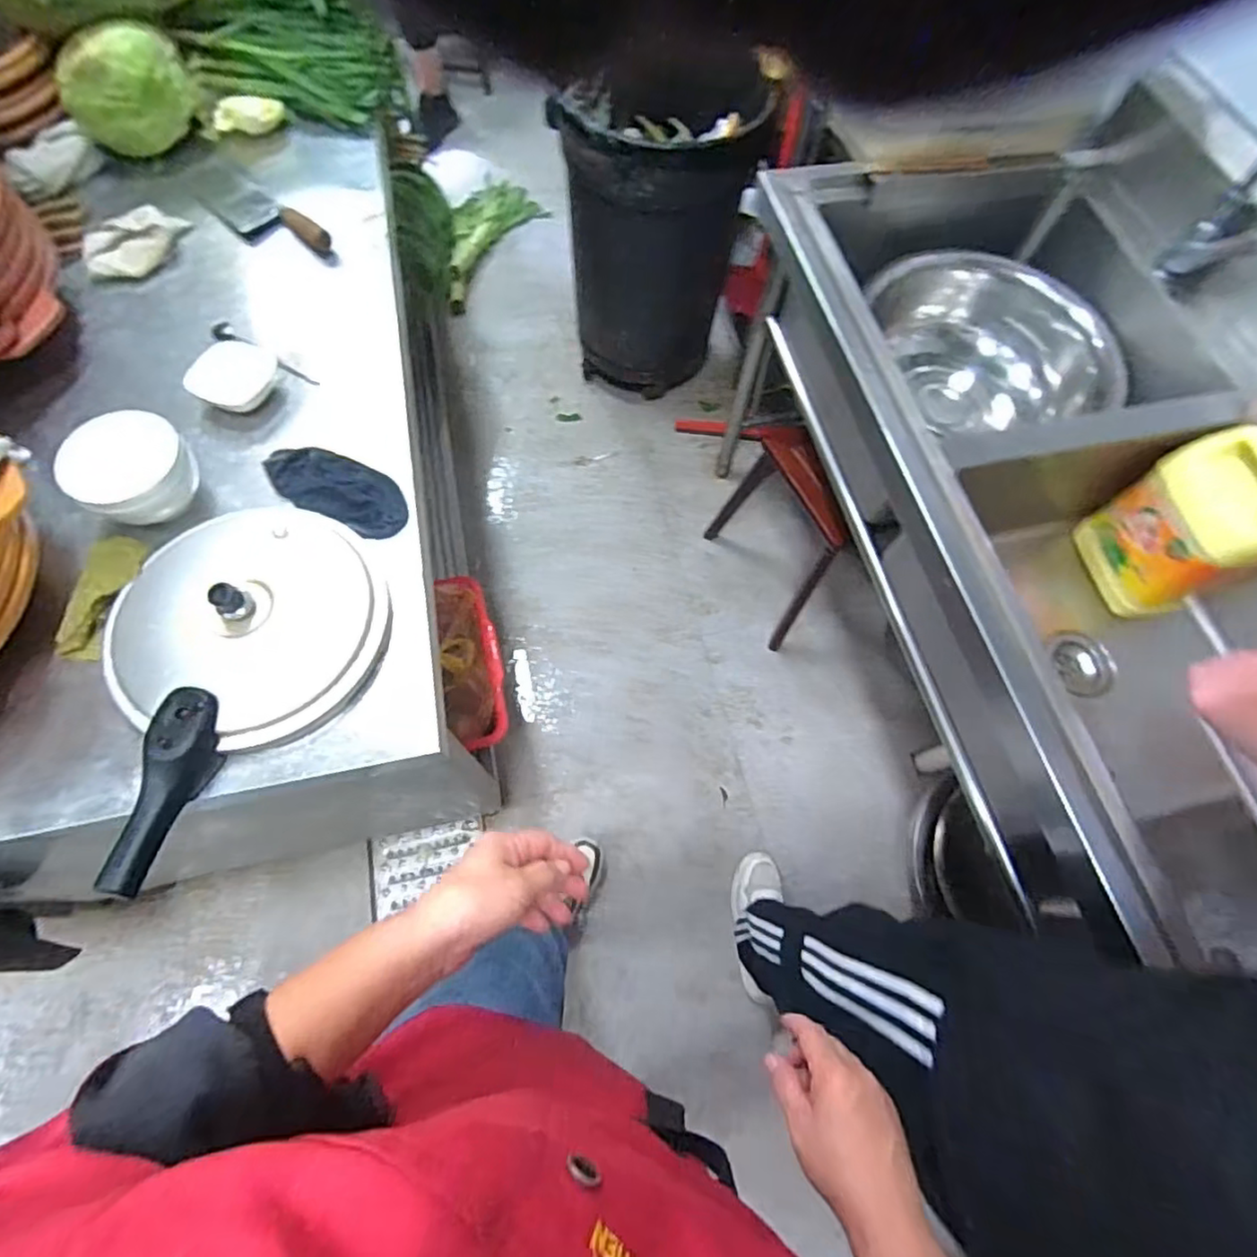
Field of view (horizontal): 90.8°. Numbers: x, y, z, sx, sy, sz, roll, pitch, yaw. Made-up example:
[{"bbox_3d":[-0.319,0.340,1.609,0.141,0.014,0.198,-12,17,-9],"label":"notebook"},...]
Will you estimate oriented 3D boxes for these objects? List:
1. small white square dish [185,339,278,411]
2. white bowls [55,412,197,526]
[{"bbox_3d":[-0.518,-0.333,0.819,0.077,0.035,0.103,28,67,10],"label":"small white square dish"},{"bbox_3d":[-0.572,-0.184,0.714,0.118,0.075,0.118,1,65,-2],"label":"white bowls"}]

